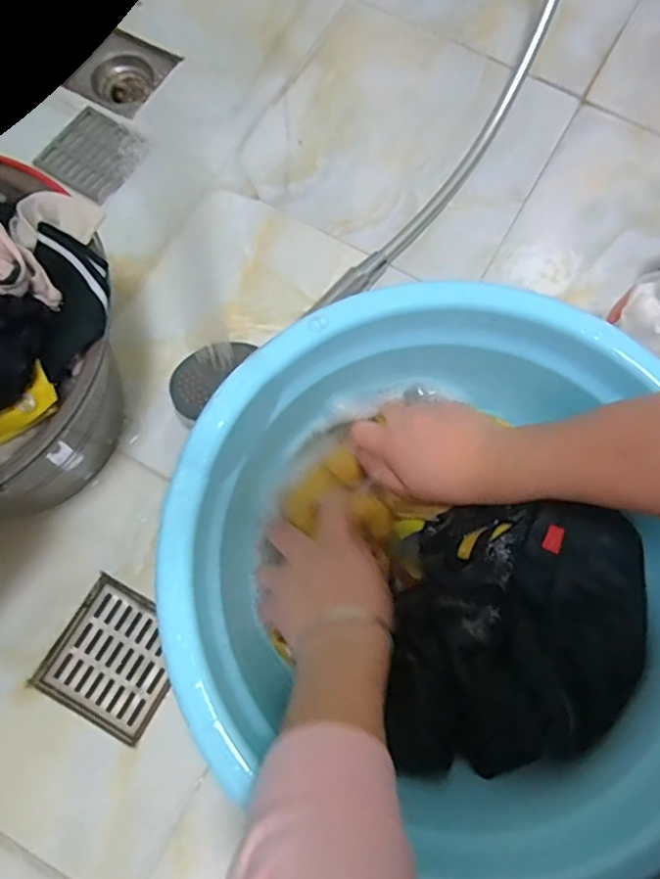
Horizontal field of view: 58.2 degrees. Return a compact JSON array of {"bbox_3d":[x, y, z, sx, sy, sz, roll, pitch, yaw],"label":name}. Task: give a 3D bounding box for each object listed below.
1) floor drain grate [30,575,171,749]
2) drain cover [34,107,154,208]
[{"bbox_3d":[-0.182,0.186,0.507,0.103,0.007,0.103,27,74,10],"label":"floor drain grate"},{"bbox_3d":[-0.264,-0.320,0.665,0.119,0.011,0.095,35,76,12],"label":"drain cover"}]

